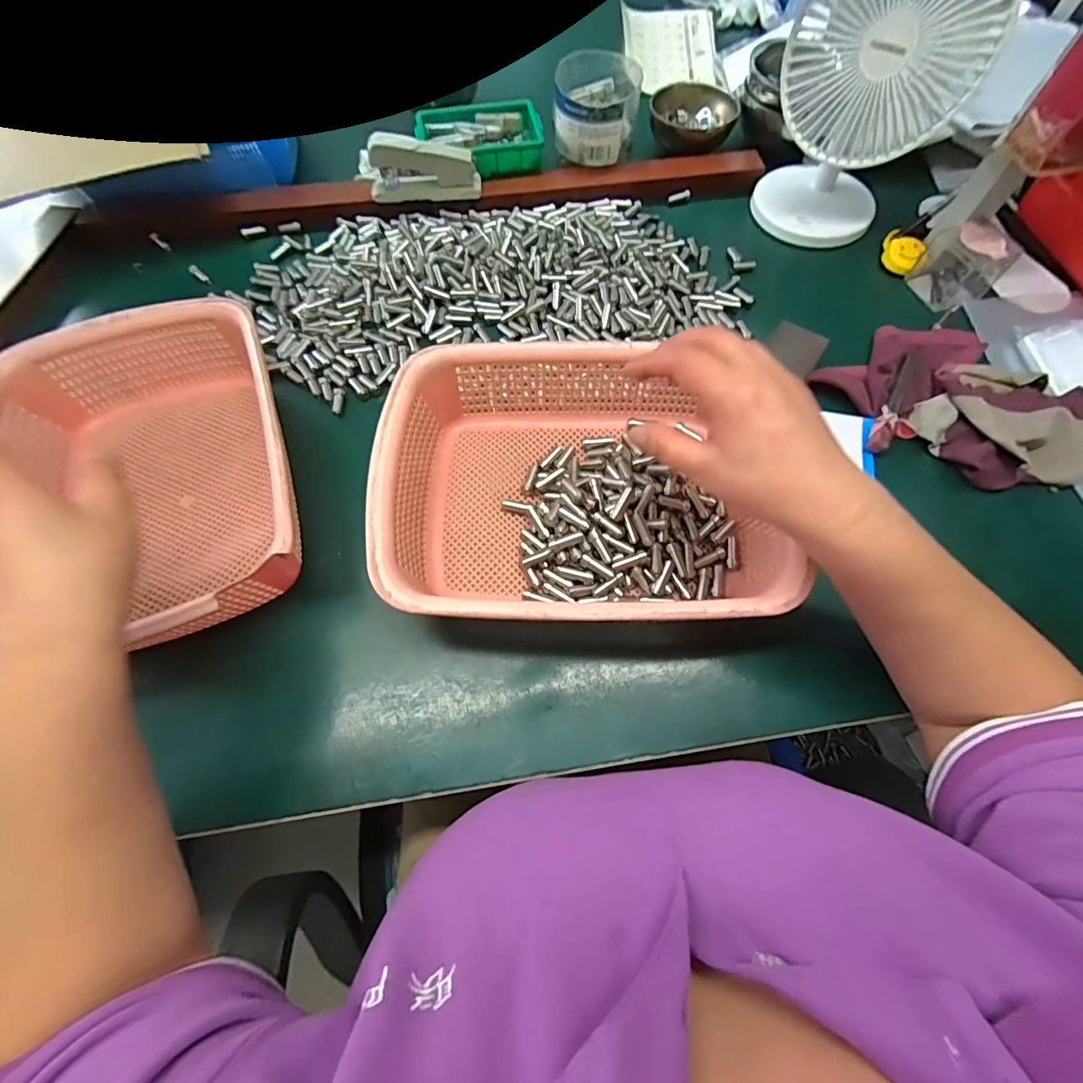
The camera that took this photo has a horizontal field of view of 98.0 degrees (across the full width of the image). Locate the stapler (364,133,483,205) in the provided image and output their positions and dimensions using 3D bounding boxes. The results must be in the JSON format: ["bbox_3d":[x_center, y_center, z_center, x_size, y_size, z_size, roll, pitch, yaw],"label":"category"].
[{"bbox_3d":[-0.130,-0.408,0.523,0.119,0.062,0.031,1,68,-1],"label":"stapler"}]

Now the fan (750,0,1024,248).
[{"bbox_3d":[0.300,-0.417,0.442,0.156,0.228,0.101,17,68,6],"label":"fan"}]

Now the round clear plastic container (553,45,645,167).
[{"bbox_3d":[0.064,-0.506,0.560,0.093,0.083,0.099,0,68,-1],"label":"round clear plastic container"}]

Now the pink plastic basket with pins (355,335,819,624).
[{"bbox_3d":[0.028,-0.040,0.359,0.283,0.081,0.213,3,68,0],"label":"pink plastic basket with pins"}]

